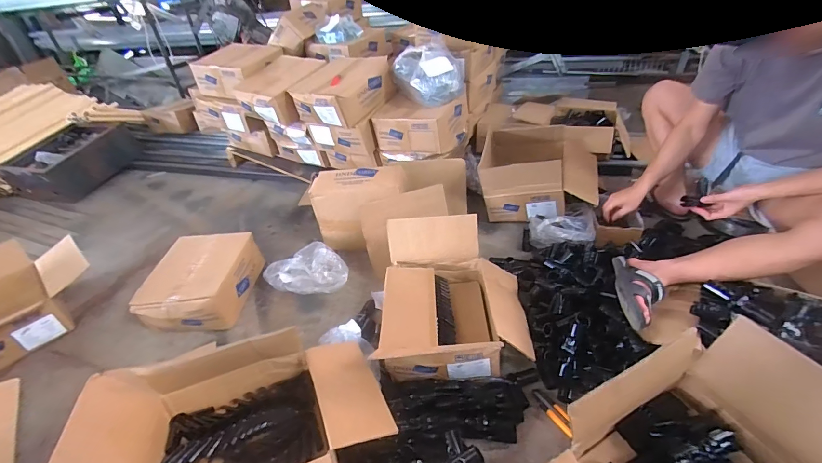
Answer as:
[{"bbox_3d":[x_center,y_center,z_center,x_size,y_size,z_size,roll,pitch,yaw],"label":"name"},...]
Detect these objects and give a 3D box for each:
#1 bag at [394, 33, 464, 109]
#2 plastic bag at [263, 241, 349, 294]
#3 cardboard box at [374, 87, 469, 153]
[{"bbox_3d":[0.062,-0.606,1.439,0.250,0.179,0.288,-7,36,1],"label":"bag"},{"bbox_3d":[-0.335,0.134,1.192,0.266,0.106,0.147,-11,36,-4],"label":"plastic bag"},{"bbox_3d":[0.045,-0.429,1.454,0.293,0.148,0.330,7,39,19],"label":"cardboard box"}]

